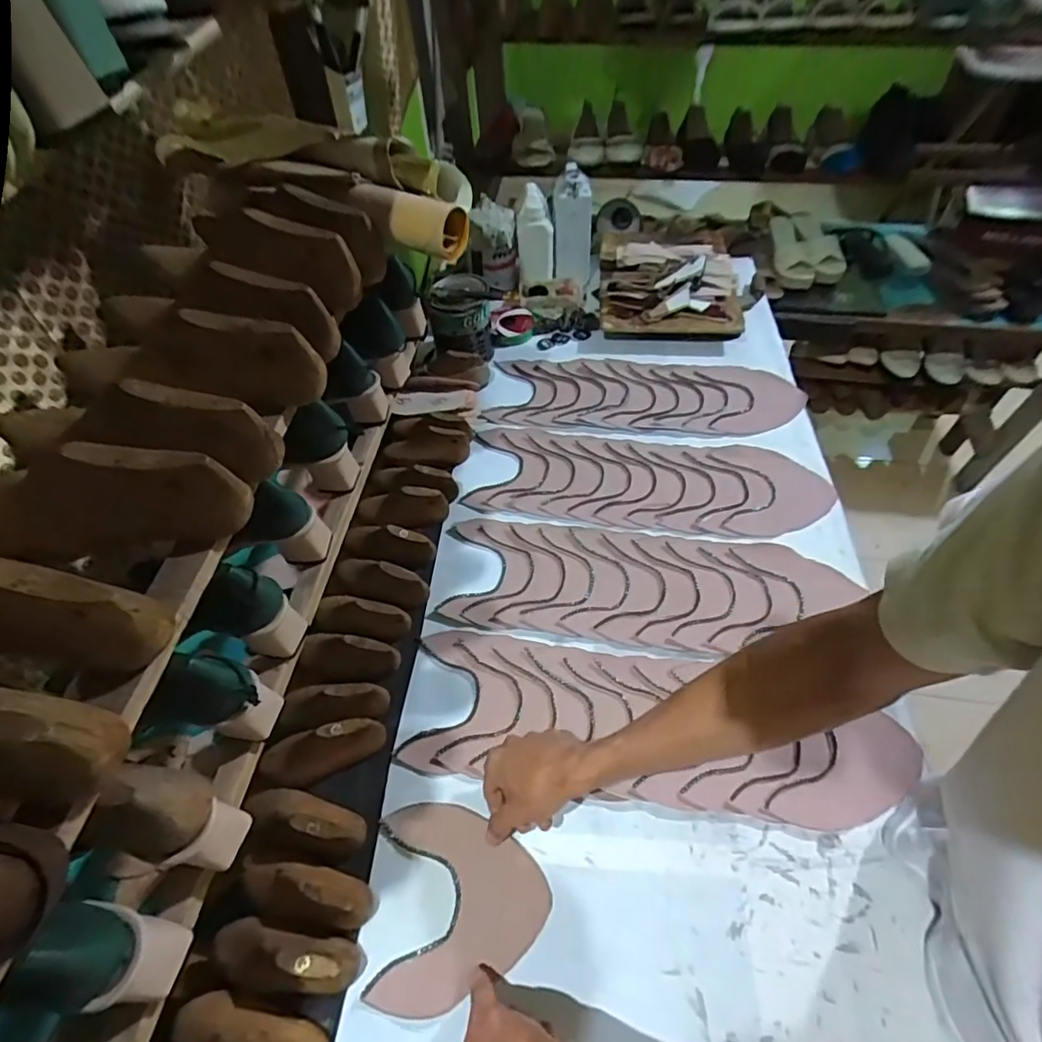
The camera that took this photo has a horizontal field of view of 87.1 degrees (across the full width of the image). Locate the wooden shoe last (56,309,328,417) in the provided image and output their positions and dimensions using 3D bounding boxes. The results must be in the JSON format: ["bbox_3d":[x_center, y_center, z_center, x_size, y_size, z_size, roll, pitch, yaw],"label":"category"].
[{"bbox_3d":[-0.315,-0.146,0.504,0.251,0.082,0.063,7,55,7],"label":"wooden shoe last"}]

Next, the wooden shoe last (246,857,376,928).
[{"bbox_3d":[-0.210,0.354,0.521,0.134,0.053,0.048,9,55,9],"label":"wooden shoe last"}]

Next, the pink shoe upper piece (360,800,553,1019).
[{"bbox_3d":[-0.057,0.364,0.534,0.161,0.005,0.164,-5,54,-1],"label":"pink shoe upper piece"}]

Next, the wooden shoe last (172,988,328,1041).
[{"bbox_3d":[-0.231,0.436,0.457,0.137,0.055,0.045,8,55,8],"label":"wooden shoe last"}]

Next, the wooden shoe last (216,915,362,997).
[{"bbox_3d":[-0.214,0.394,0.490,0.137,0.053,0.049,7,55,8],"label":"wooden shoe last"}]

